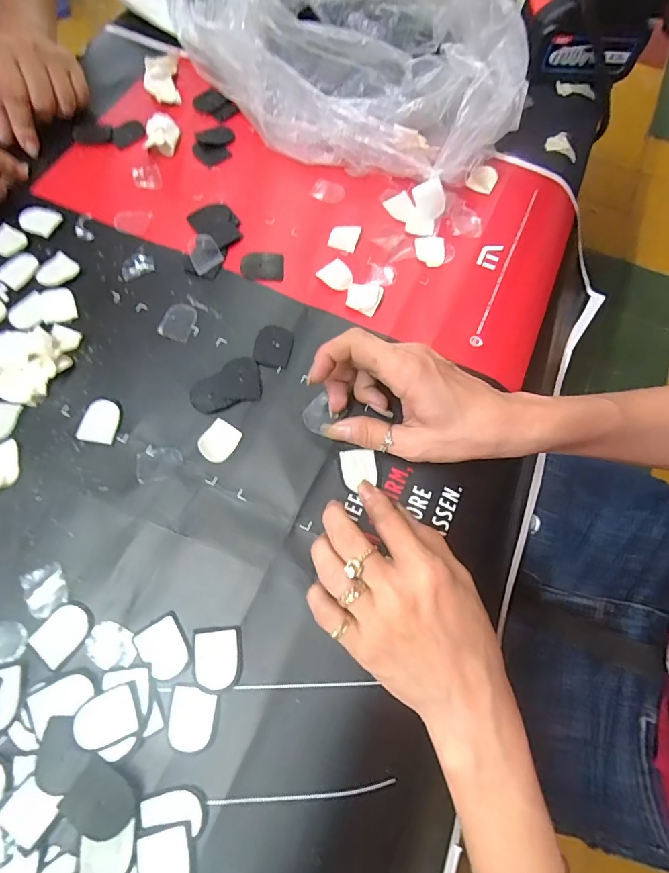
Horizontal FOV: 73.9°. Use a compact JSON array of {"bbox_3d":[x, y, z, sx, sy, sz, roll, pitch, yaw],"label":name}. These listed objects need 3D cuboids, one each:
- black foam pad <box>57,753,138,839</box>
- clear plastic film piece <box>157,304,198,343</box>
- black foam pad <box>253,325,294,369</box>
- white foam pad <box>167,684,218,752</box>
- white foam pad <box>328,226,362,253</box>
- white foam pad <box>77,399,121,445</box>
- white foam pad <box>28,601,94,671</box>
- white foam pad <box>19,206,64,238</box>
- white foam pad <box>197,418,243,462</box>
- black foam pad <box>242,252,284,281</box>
[{"bbox_3d":[-0.120,0.187,0.227,0.033,0.004,0.028,34,71,10],"label":"black foam pad"},{"bbox_3d":[-0.119,-0.088,0.337,0.025,0.004,0.031,16,69,4],"label":"clear plastic film piece"},{"bbox_3d":[-0.046,-0.069,0.334,0.027,0.004,0.034,11,69,2],"label":"black foam pad"},{"bbox_3d":[-0.080,0.157,0.247,0.026,0.004,0.030,7,69,0],"label":"white foam pad"},{"bbox_3d":[0.008,-0.171,0.377,0.024,0.004,0.027,17,69,4],"label":"white foam pad"},{"bbox_3d":[-0.162,-0.011,0.307,0.025,0.004,0.030,10,69,2],"label":"white foam pad"},{"bbox_3d":[-0.158,0.114,0.258,0.026,0.004,0.033,36,72,11],"label":"white foam pad"},{"bbox_3d":[-0.248,-0.183,0.373,0.031,0.004,0.027,21,69,6],"label":"white foam pad"},{"bbox_3d":[-0.079,0.003,0.305,0.023,0.004,0.028,31,71,10],"label":"white foam pad"},{"bbox_3d":[-0.058,-0.139,0.359,0.034,0.004,0.028,0,69,-2],"label":"black foam pad"}]

